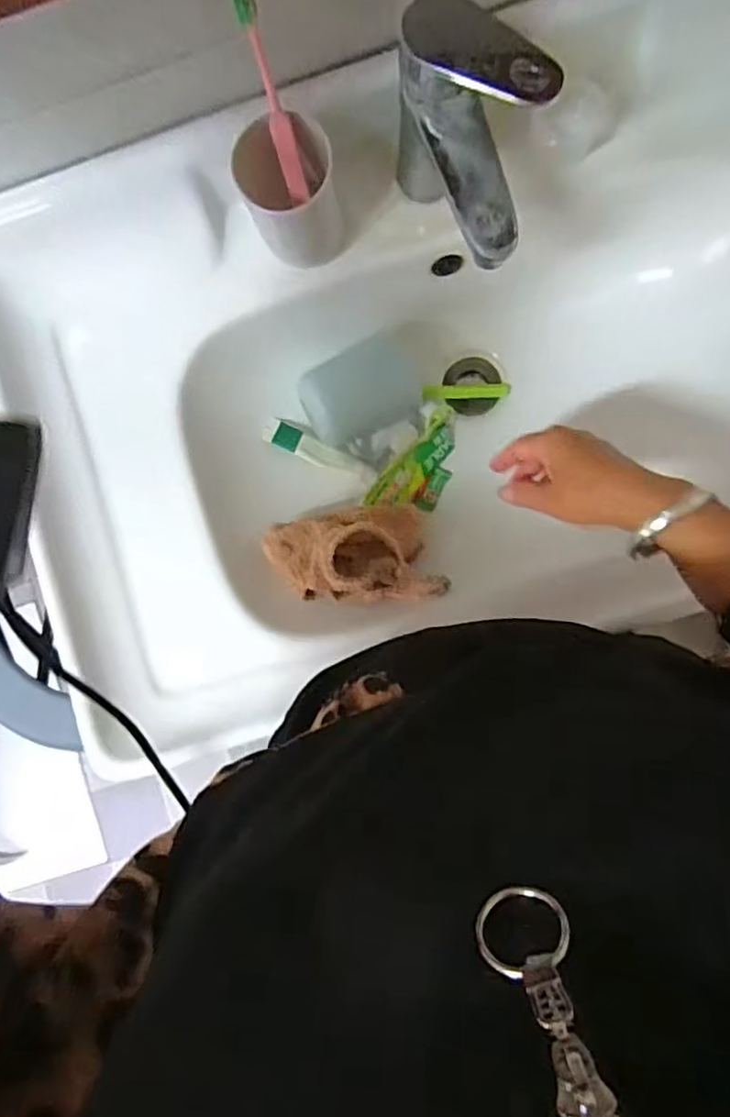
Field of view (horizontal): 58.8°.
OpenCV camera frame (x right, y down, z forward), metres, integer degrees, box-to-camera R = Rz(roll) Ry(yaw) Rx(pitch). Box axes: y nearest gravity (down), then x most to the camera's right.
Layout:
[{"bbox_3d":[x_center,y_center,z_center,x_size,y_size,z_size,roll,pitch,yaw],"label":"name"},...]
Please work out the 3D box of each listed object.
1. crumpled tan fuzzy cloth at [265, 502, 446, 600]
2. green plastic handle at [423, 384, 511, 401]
[{"bbox_3d":[-0.007,-0.005,0.573,0.145,0.093,0.084,-5,88,5],"label":"crumpled tan fuzzy cloth"},{"bbox_3d":[0.103,-0.169,0.658,0.088,0.009,0.014,-1,88,5],"label":"green plastic handle"}]

